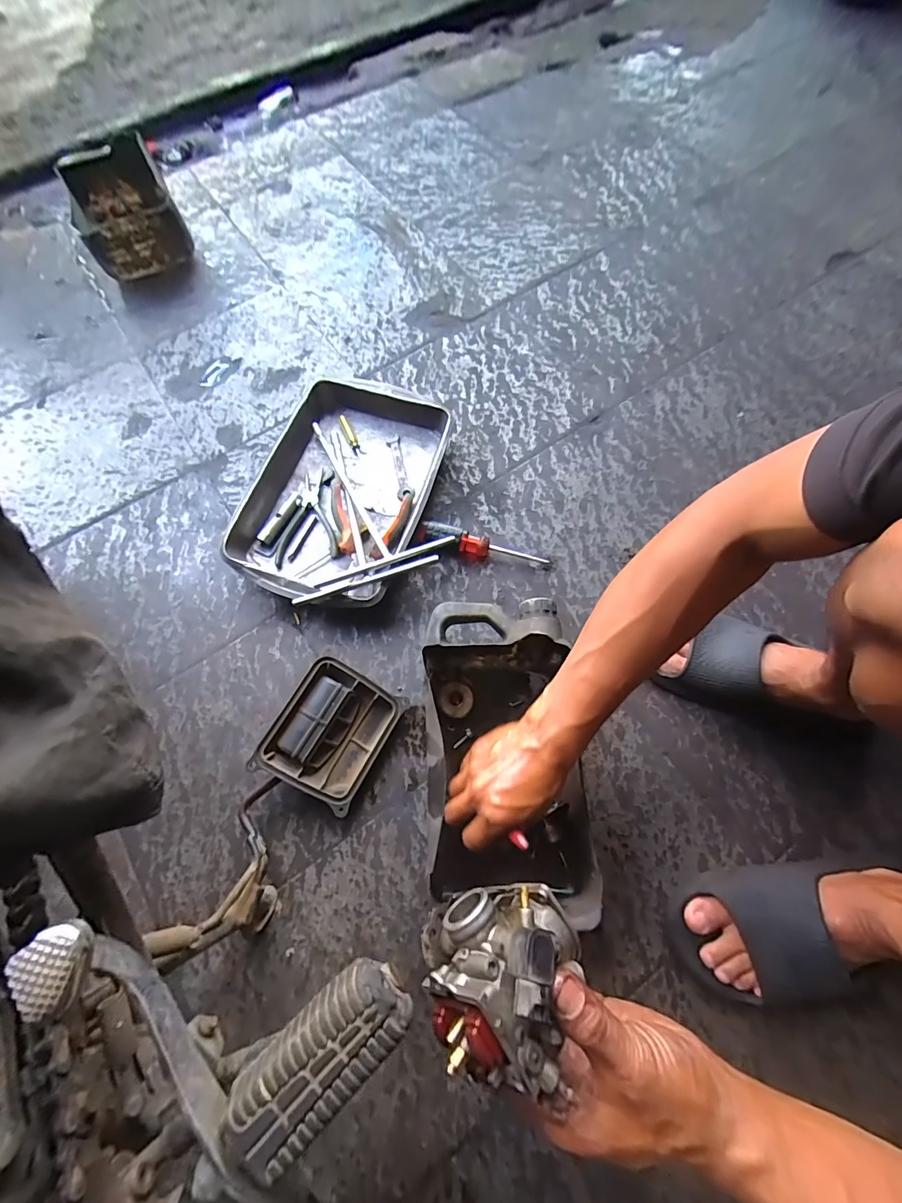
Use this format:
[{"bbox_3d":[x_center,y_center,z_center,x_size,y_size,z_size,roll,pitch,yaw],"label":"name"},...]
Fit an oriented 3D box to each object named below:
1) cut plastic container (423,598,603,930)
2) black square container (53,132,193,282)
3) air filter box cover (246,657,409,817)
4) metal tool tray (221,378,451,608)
[{"bbox_3d":[0.059,0.161,0.501,0.174,0.097,0.322,-8,71,0],"label":"cut plastic container"},{"bbox_3d":[-0.633,-0.760,0.856,0.176,0.102,0.293,-26,72,-7],"label":"black square container"},{"bbox_3d":[-0.143,0.158,0.536,0.118,0.056,0.145,27,74,11],"label":"air filter box cover"},{"bbox_3d":[-0.158,-0.171,0.653,0.254,0.049,0.367,17,72,8],"label":"metal tool tray"}]

